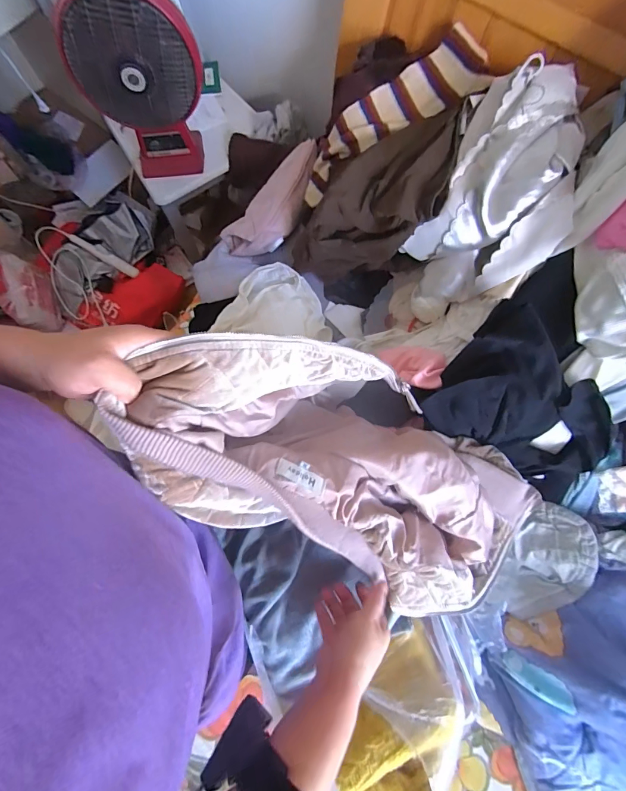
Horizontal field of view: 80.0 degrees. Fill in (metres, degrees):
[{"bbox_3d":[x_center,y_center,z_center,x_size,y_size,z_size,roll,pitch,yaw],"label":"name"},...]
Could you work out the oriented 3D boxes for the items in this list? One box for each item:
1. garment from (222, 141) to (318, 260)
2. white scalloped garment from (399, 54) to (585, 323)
[{"bbox_3d":[-0.093,-0.473,0.907,0.137,0.078,0.302,32,78,7],"label":"garment"},{"bbox_3d":[0.328,-0.336,0.683,0.235,0.238,0.352,33,78,7],"label":"white scalloped garment"}]

